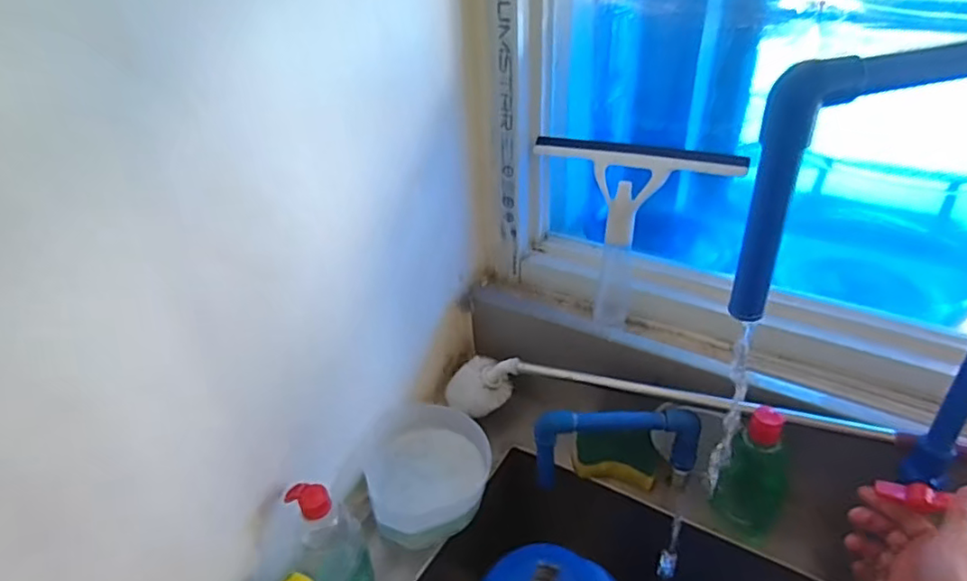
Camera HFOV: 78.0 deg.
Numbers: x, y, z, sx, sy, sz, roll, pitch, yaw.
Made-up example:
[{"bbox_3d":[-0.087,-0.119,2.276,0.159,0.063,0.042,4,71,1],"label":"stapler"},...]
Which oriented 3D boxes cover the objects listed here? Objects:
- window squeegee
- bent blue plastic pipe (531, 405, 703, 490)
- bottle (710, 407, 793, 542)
[{"bbox_3d":[0.168,-0.064,0.721,0.241,0.220,0.030,11,18,25],"label":"window squeegee"},{"bbox_3d":[0.150,0.178,0.682,0.181,0.103,0.023,-1,35,4],"label":"bent blue plastic pipe"},{"bbox_3d":[0.286,0.191,0.627,0.041,0.157,0.066,-17,37,-18],"label":"bottle"}]

